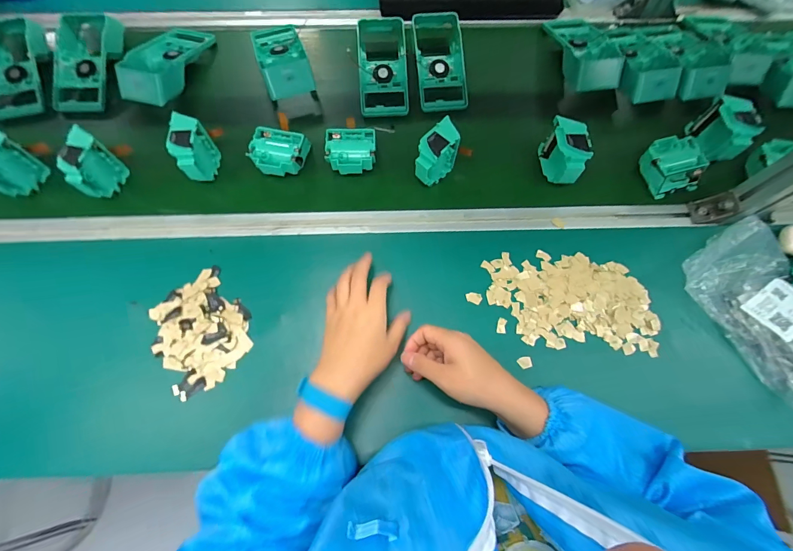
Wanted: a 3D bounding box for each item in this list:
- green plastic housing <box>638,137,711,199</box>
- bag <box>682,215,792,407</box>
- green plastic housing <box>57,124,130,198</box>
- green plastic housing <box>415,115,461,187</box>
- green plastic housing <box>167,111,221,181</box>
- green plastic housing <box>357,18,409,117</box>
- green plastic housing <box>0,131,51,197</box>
[{"bbox_3d":[0.408,-0.163,0.526,0.064,0.039,0.077,-14,73,-5],"label":"green plastic housing"},{"bbox_3d":[0.486,0.040,0.461,0.136,0.037,0.216,-28,74,-9],"label":"bag"},{"bbox_3d":[-0.434,-0.156,0.509,0.041,0.088,0.077,8,53,12],"label":"green plastic housing"},{"bbox_3d":[0.058,-0.175,0.526,0.041,0.073,0.073,42,76,12],"label":"green plastic housing"},{"bbox_3d":[-0.294,-0.177,0.522,0.035,0.078,0.077,-3,72,-1],"label":"green plastic housing"},{"bbox_3d":[-0.024,-0.354,0.607,0.087,0.046,0.178,-3,73,0],"label":"green plastic housing"},{"bbox_3d":[-0.557,-0.157,0.514,0.027,0.081,0.072,13,72,3],"label":"green plastic housing"}]

